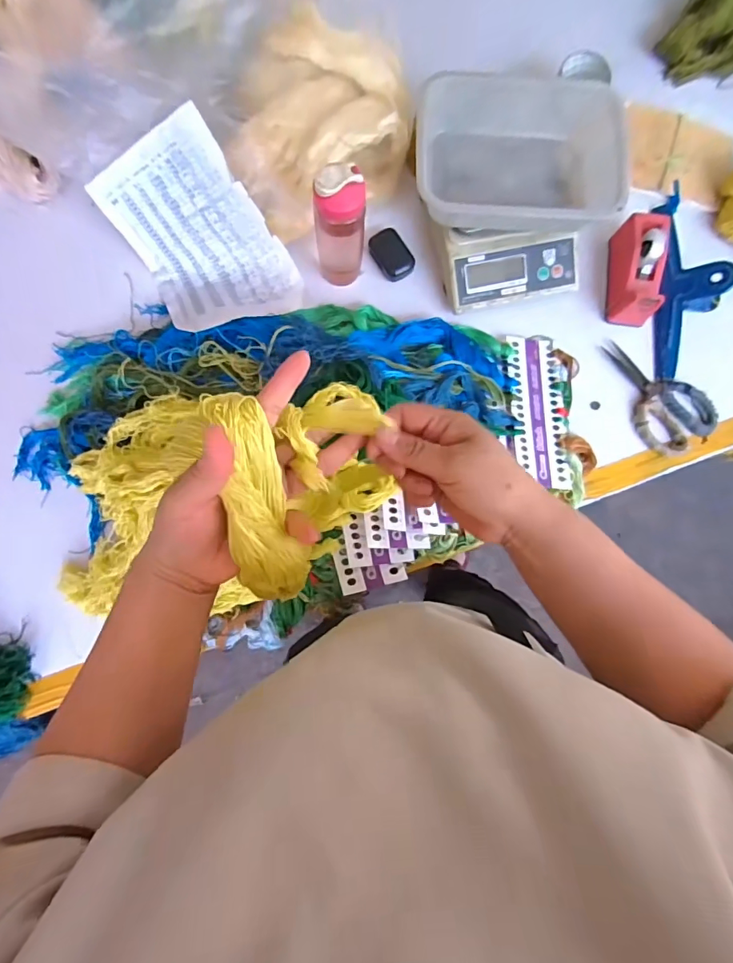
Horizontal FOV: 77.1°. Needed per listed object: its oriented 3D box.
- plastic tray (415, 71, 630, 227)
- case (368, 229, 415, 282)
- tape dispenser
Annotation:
[{"bbox_3d":[0.206,-0.464,0.658,0.292,0.094,0.205,0,83,-2],"label":"plastic tray"},{"bbox_3d":[0.040,-0.356,0.720,0.053,0.018,0.075,-31,85,-5],"label":"case"},{"bbox_3d":[0.419,-0.327,0.708,0.067,0.064,0.155,3,83,-1],"label":"tape dispenser"}]

